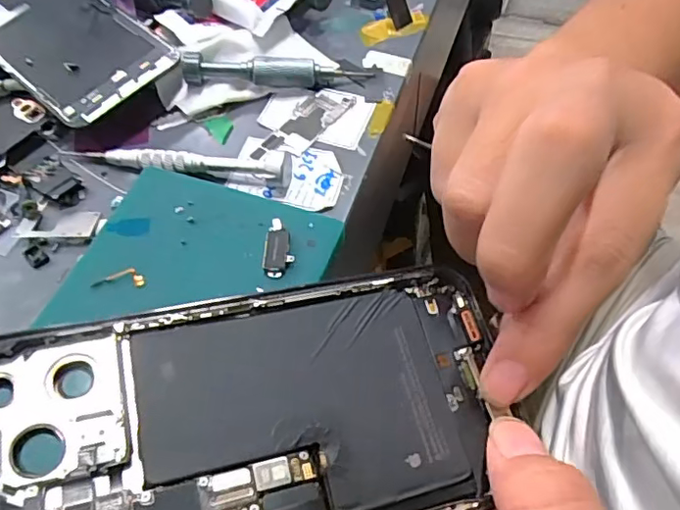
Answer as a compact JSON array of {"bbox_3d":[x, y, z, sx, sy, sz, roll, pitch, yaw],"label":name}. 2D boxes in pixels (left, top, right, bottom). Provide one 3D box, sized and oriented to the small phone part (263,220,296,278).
[{"bbox_3d":[-0.027,-0.003,0.250,0.013,0.005,0.028,0,58,4],"label":"small phone part"}]

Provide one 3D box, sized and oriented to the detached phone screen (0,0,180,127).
[{"bbox_3d":[-0.168,-0.132,0.334,0.156,0.004,0.073,39,70,23],"label":"detached phone screen"}]

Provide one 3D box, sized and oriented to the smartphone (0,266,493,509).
[{"bbox_3d":[-0.027,0.048,0.159,0.155,0.006,0.076,-9,63,-18],"label":"smartphone"}]

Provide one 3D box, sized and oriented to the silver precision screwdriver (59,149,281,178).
[{"bbox_3d":[-0.090,-0.049,0.296,0.123,0.013,0.009,8,58,9],"label":"silver precision screwdriver"}]

